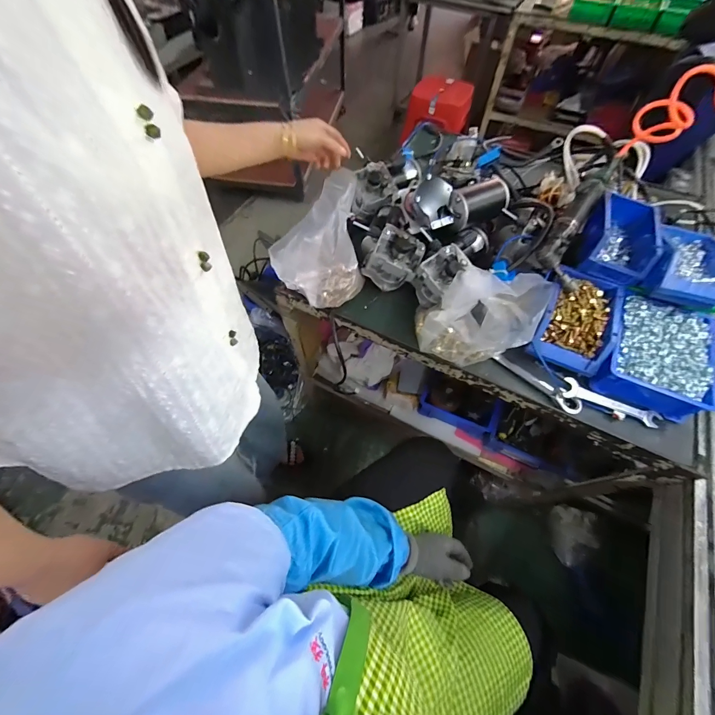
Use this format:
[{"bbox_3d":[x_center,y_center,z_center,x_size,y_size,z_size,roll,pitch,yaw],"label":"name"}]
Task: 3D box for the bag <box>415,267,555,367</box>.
[{"bbox_3d":[0.194,-0.075,0.521,0.162,0.160,0.111,3,61,1],"label":"bag"}]

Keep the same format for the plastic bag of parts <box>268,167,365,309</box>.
[{"bbox_3d":[-0.046,-0.172,0.540,0.070,0.174,0.191,26,64,13],"label":"plastic bag of parts"}]

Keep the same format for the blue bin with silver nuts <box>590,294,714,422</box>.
[{"bbox_3d":[0.510,-0.006,0.544,0.155,0.071,0.197,25,64,13],"label":"blue bin with silver nuts"}]

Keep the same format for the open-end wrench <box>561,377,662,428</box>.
[{"bbox_3d":[0.424,0.074,0.527,0.151,0.013,0.039,19,62,10],"label":"open-end wrench"}]

